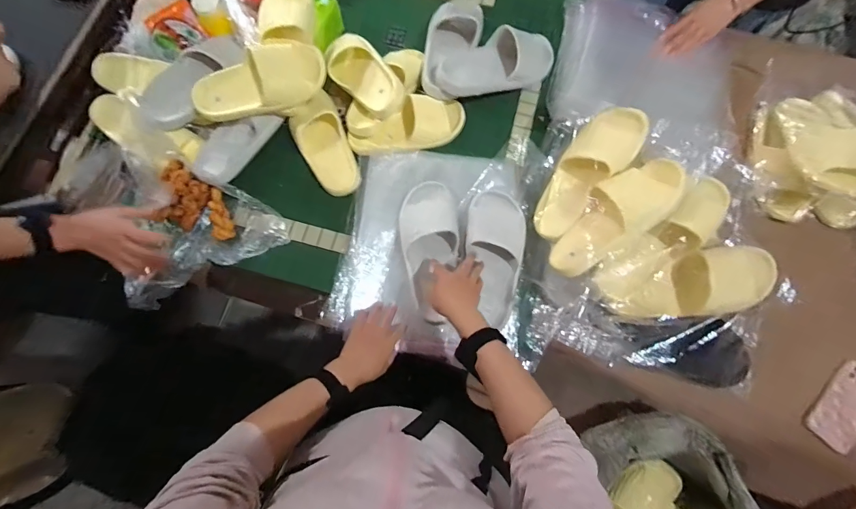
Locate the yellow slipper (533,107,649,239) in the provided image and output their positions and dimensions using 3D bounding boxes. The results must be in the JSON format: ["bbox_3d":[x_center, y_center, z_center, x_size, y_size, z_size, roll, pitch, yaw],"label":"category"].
[{"bbox_3d":[0.291,-0.145,0.681,0.085,0.109,0.259,5,116,-35],"label":"yellow slipper"}]

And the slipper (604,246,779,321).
[{"bbox_3d":[0.442,0.051,0.624,0.254,0.088,0.109,-7,78,-3],"label":"slipper"}]

